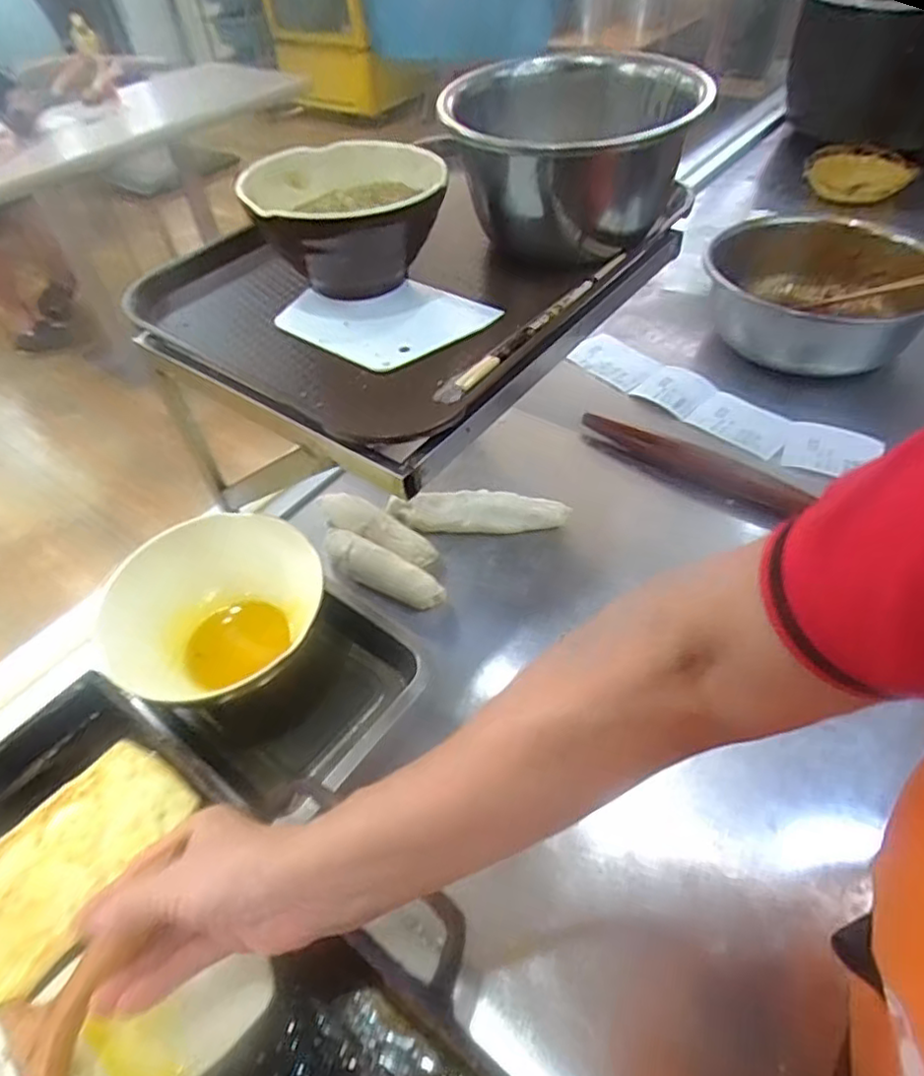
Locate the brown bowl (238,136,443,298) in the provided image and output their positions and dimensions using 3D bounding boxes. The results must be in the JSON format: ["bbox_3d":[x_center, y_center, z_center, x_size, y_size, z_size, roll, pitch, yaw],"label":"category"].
[{"bbox_3d":[-0.079,-0.236,0.482,0.127,0.075,0.120,-2,48,3],"label":"brown bowl"}]

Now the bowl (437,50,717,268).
[{"bbox_3d":[0.085,-0.294,0.500,0.174,0.109,0.201,15,51,17],"label":"bowl"}]

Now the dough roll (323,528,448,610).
[{"bbox_3d":[-0.078,0.030,0.623,0.132,0.025,0.038,23,54,23],"label":"dough roll"}]

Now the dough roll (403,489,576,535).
[{"bbox_3d":[0.026,-0.029,0.665,0.162,0.029,0.035,0,49,4],"label":"dough roll"}]

